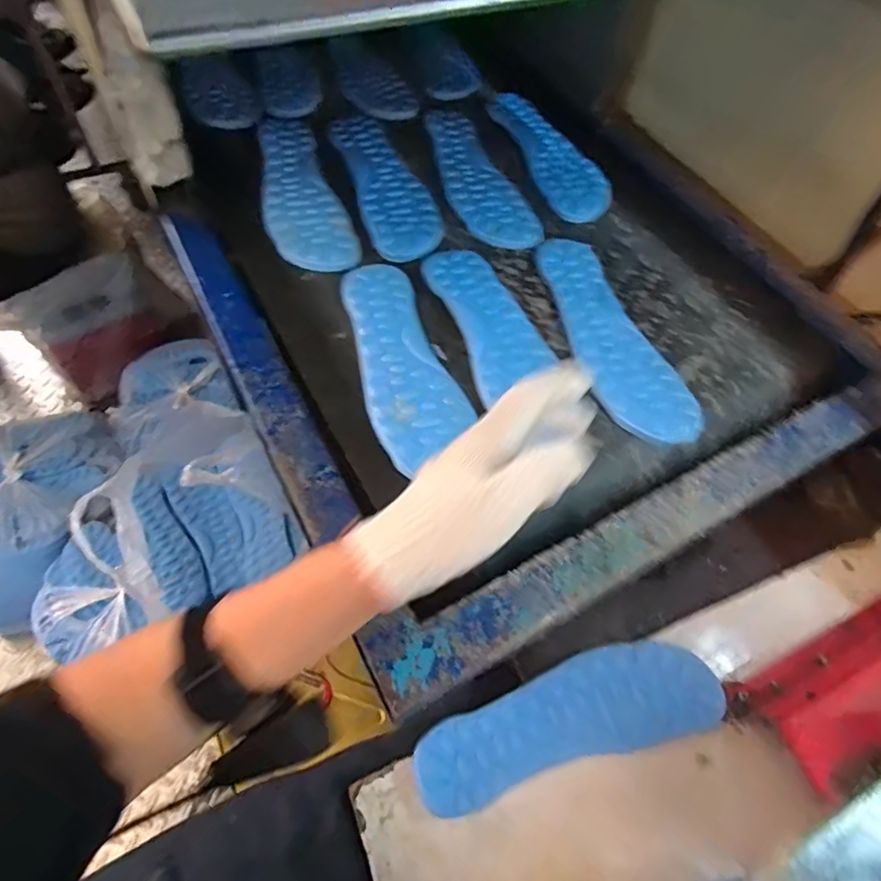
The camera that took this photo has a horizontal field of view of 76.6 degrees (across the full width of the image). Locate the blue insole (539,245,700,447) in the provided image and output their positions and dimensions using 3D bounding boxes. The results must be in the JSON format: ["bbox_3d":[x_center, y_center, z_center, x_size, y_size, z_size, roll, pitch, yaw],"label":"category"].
[{"bbox_3d":[0.163,-0.110,0.558,0.083,0.016,0.262,-14,62,-13],"label":"blue insole"}]

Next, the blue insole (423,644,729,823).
[{"bbox_3d":[0.106,0.233,0.467,0.257,0.020,0.080,-13,61,-12],"label":"blue insole"}]

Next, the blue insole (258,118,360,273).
[{"bbox_3d":[-0.166,-0.291,0.638,0.088,0.012,0.278,-17,62,-14],"label":"blue insole"}]

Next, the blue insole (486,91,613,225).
[{"bbox_3d":[0.137,-0.369,0.710,0.086,0.011,0.254,-18,63,-15],"label":"blue insole"}]

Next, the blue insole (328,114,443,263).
[{"bbox_3d":[-0.062,-0.302,0.654,0.085,0.018,0.245,-16,62,-13],"label":"blue insole"}]

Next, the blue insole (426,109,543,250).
[{"bbox_3d":[0.037,-0.325,0.679,0.083,0.014,0.266,-18,63,-14],"label":"blue insole"}]

